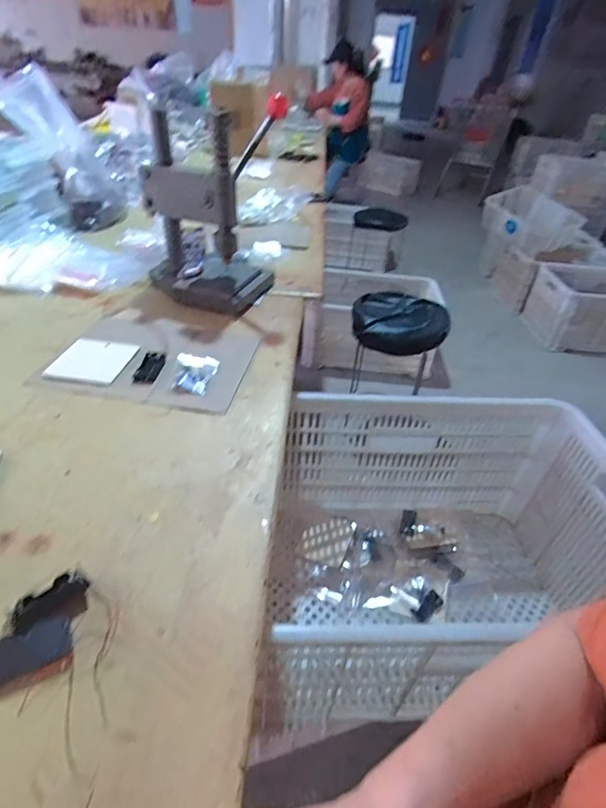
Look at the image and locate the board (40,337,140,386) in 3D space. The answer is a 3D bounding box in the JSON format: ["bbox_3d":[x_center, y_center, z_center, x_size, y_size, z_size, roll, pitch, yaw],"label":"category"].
[{"bbox_3d":[-0.304,-0.064,0.630,0.104,0.004,0.105,9,39,7],"label":"board"}]

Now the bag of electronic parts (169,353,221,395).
[{"bbox_3d":[-0.153,-0.043,0.605,0.056,0.012,0.080,3,38,-1],"label":"bag of electronic parts"}]

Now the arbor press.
[{"bbox_3d":[-0.166,-0.355,0.766,0.239,0.316,0.178,14,34,12],"label":"arbor press"}]

